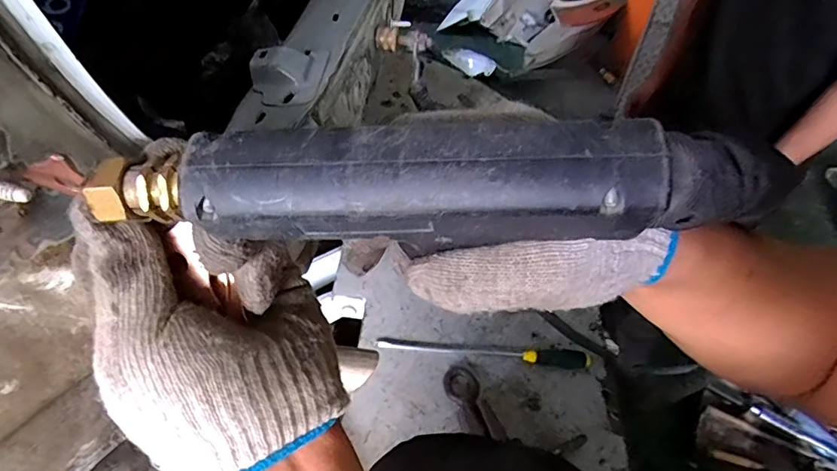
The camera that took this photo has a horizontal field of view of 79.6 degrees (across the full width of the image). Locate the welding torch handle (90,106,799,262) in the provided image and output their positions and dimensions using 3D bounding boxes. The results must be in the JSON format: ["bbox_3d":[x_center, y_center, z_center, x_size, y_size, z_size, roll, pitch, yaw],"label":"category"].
[{"bbox_3d":[0.004,-0.018,0.173,0.237,0.033,0.038,-1,47,3],"label":"welding torch handle"}]

